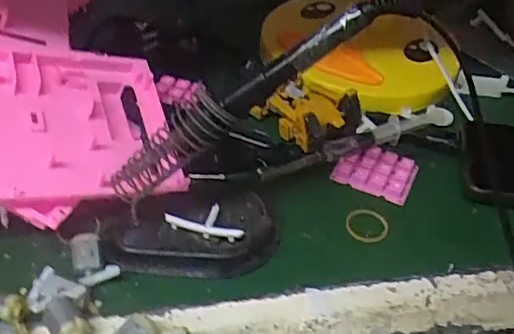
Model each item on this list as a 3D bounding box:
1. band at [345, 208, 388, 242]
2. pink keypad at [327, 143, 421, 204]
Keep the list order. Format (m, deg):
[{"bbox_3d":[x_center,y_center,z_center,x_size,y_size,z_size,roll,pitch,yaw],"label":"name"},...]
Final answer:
[{"bbox_3d":[0.080,0.042,0.423,0.029,0.007,0.029,25,50,12],"label":"band"},{"bbox_3d":[0.094,0.002,0.460,0.058,0.007,0.046,22,51,21],"label":"pink keypad"}]

